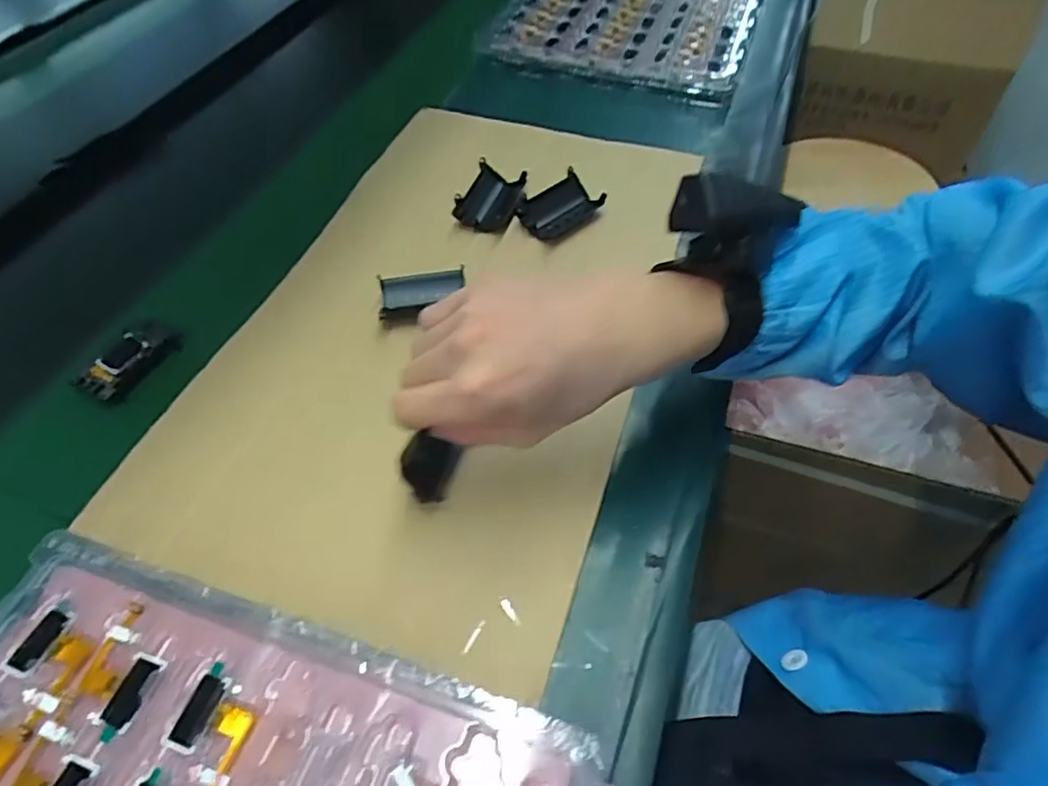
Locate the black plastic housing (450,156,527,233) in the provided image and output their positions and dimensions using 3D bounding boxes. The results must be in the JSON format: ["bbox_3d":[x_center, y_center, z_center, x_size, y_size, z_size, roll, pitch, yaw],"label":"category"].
[{"bbox_3d":[-0.028,-0.175,0.536,0.046,0.021,0.069,12,54,12],"label":"black plastic housing"}]

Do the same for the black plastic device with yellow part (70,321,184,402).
[{"bbox_3d":[-0.294,-0.024,0.452,0.026,0.027,0.069,22,57,19],"label":"black plastic device with yellow part"}]

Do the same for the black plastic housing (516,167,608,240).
[{"bbox_3d":[0.031,-0.162,0.529,0.070,0.021,0.047,-31,57,-19],"label":"black plastic housing"}]

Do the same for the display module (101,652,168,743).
[{"bbox_3d":[-0.185,0.142,0.285,0.016,0.004,0.037,12,55,9],"label":"display module"}]

